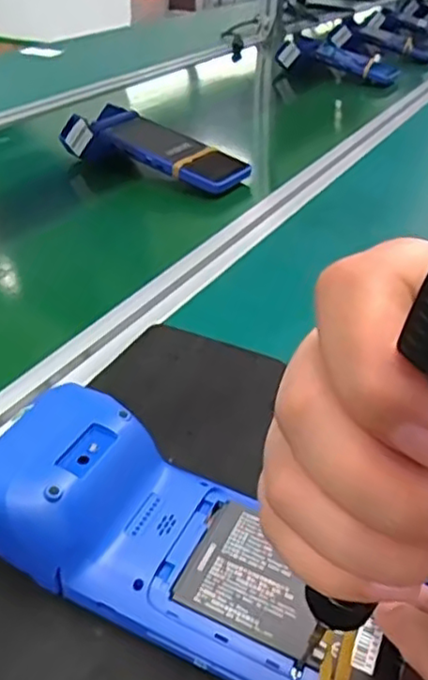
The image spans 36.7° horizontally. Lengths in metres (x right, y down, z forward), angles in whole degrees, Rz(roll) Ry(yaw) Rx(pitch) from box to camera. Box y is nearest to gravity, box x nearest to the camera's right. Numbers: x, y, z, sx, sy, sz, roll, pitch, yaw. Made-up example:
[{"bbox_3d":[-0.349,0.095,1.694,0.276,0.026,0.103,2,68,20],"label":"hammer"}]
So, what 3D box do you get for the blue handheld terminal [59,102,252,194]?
[{"bbox_3d":[-0.065,-0.214,0.737,0.211,0.063,0.082,21,36,22],"label":"blue handheld terminal"}]

